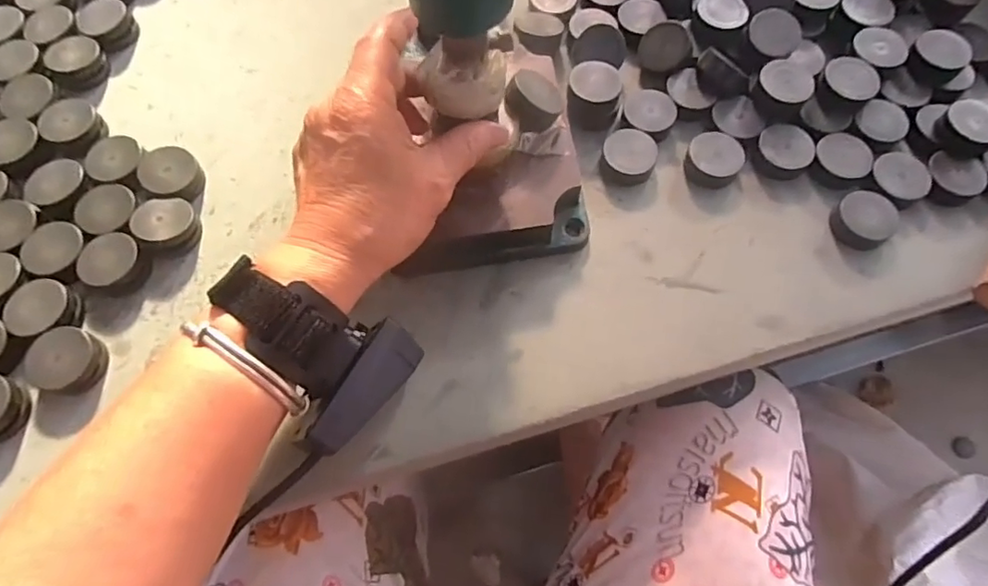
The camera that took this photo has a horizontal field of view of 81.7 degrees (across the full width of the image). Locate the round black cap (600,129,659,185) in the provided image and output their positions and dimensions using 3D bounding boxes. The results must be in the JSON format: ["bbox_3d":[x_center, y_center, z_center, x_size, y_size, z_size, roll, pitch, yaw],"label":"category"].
[{"bbox_3d":[0.083,-0.083,0.350,0.032,0.014,0.035,0,68,-1],"label":"round black cap"}]

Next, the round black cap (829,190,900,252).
[{"bbox_3d":[0.216,-0.042,0.335,0.035,0.014,0.032,0,68,-1],"label":"round black cap"}]

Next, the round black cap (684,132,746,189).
[{"bbox_3d":[0.134,-0.081,0.351,0.032,0.014,0.032,0,68,-1],"label":"round black cap"}]

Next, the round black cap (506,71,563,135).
[{"bbox_3d":[0.022,-0.107,0.319,0.027,0.016,0.030,-32,91,-36],"label":"round black cap"}]

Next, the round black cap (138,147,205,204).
[{"bbox_3d":[-0.193,-0.071,0.343,0.033,0.012,0.031,0,68,-1],"label":"round black cap"}]

